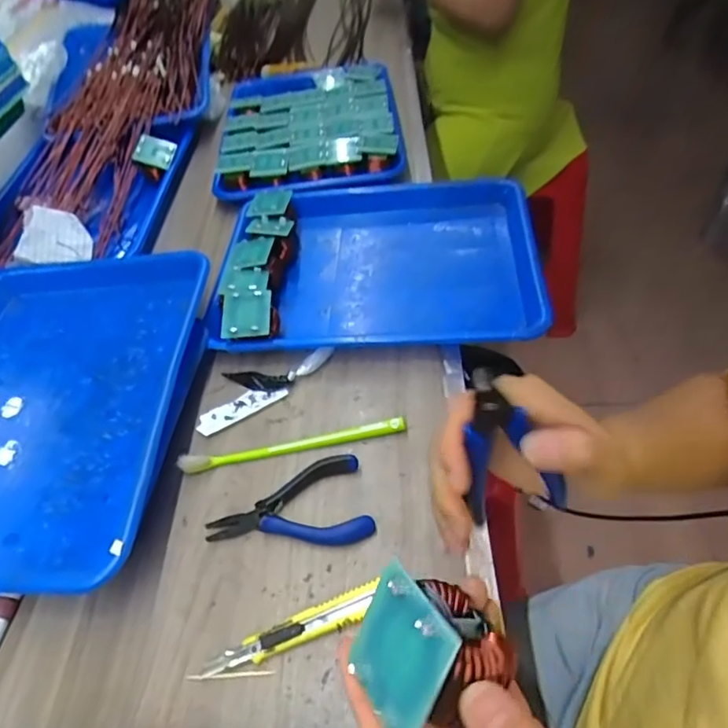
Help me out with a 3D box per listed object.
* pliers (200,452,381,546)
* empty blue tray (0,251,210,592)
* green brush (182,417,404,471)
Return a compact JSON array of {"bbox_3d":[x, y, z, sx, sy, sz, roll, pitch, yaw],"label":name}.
[{"bbox_3d":[-0.056,0.106,0.413,0.123,0.017,0.069,-6,50,4],"label":"pliers"},{"bbox_3d":[-0.282,0.034,0.472,0.258,0.046,0.339,-6,50,4],"label":"empty blue tray"},{"bbox_3d":[-0.059,0.067,0.445,0.186,0.015,0.013,-9,50,0],"label":"green brush"}]

